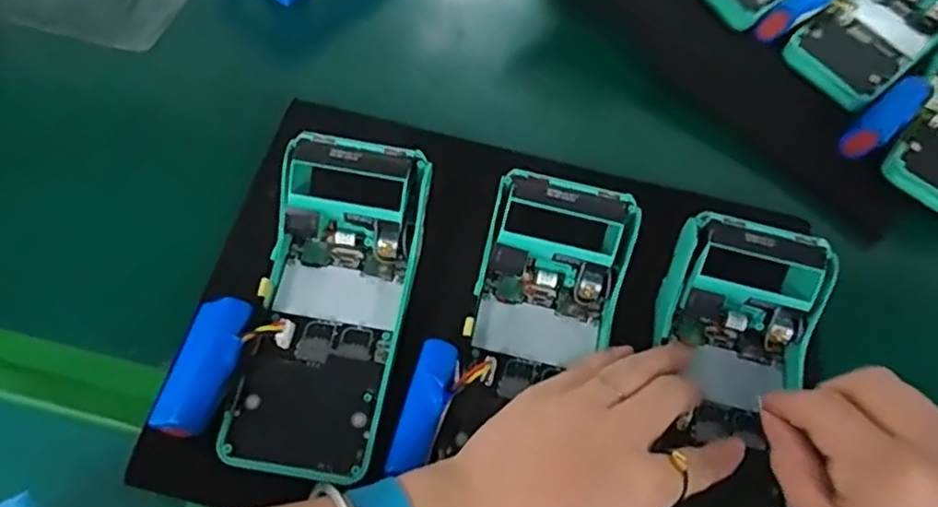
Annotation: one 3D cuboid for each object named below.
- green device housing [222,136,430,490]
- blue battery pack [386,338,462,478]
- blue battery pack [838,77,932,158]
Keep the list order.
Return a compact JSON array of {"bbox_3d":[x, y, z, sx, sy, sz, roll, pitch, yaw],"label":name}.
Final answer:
[{"bbox_3d":[-0.074,0.024,0.333,0.083,0.056,0.160,12,59,-2],"label":"green device housing"},{"bbox_3d":[-0.020,0.075,0.320,0.020,0.017,0.065,17,59,1],"label":"blue battery pack"},{"bbox_3d":[0.288,-0.095,0.455,0.083,0.018,0.023,-35,70,-25],"label":"blue battery pack"}]

